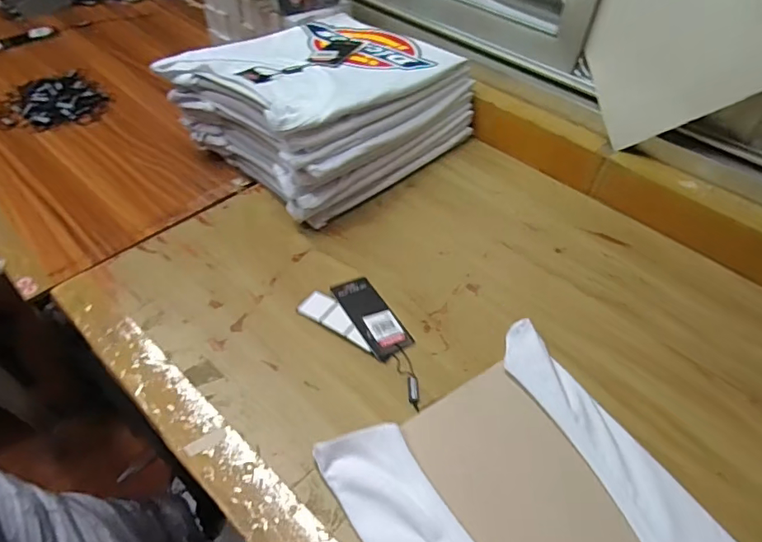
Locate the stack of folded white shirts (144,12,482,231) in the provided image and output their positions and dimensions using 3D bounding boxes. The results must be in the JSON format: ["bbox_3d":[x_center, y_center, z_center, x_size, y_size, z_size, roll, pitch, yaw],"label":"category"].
[{"bbox_3d":[-0.073,-0.248,0.700,0.282,0.153,0.348,35,55,24],"label":"stack of folded white shirts"}]

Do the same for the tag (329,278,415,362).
[{"bbox_3d":[-0.010,0.049,0.540,0.048,0.004,0.110,-19,51,-26],"label":"tag"}]

